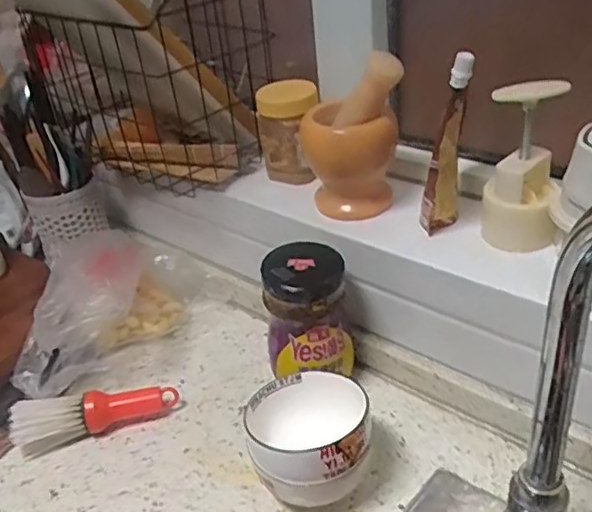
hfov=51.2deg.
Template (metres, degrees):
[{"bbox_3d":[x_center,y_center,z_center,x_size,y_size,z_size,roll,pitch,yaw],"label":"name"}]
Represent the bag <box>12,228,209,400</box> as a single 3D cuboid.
[{"bbox_3d":[-0.213,0.058,0.703,0.111,0.141,0.235,7,36,20],"label":"bag"}]

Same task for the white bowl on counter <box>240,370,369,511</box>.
[{"bbox_3d":[0.012,0.166,0.547,0.102,0.098,0.111,-5,34,3],"label":"white bowl on counter"}]

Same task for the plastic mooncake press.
[{"bbox_3d":[0.203,-0.078,0.552,0.068,0.142,0.055,7,35,21],"label":"plastic mooncake press"}]

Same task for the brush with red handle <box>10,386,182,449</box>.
[{"bbox_3d":[-0.206,0.161,0.639,0.162,0.044,0.032,-13,34,-8],"label":"brush with red handle"}]

